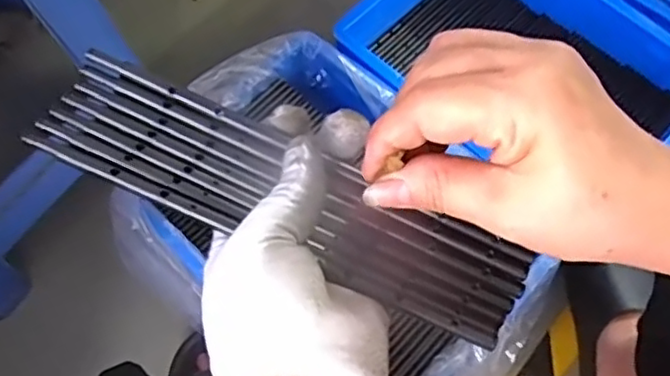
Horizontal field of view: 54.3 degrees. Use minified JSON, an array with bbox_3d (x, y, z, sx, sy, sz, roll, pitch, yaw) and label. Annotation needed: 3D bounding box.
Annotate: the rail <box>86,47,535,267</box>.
[{"bbox_3d":[-0.011,-0.015,0.301,0.222,0.005,0.007,25,68,1],"label":"rail"}]

